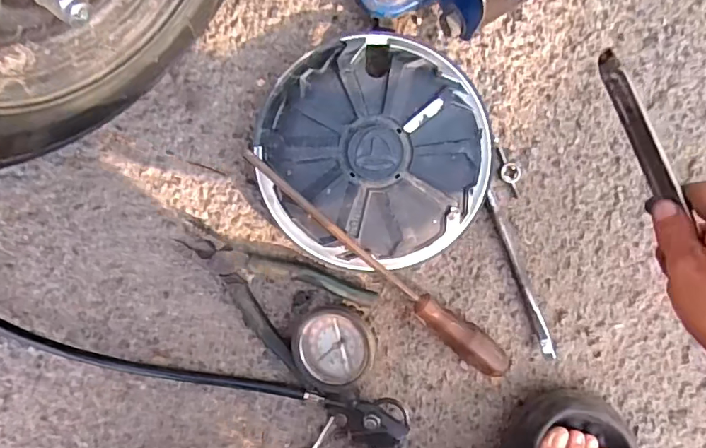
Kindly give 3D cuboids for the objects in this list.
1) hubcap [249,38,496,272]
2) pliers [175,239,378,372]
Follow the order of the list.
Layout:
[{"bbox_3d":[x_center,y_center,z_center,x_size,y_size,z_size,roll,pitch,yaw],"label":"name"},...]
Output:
[{"bbox_3d":[0.017,-0.062,0.458,0.196,0.047,0.193,0,91,-1],"label":"hubcap"},{"bbox_3d":[-0.076,0.073,0.471,0.173,0.022,0.083,20,91,-1],"label":"pliers"}]

